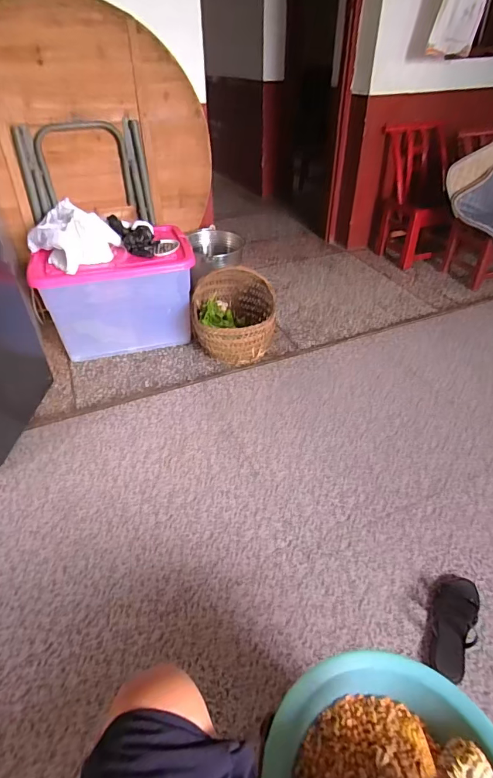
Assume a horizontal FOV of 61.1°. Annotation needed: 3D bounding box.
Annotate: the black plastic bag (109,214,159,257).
[{"bbox_3d":[-0.444,-0.608,1.659,0.171,0.118,0.144,-11,41,-13],"label":"black plastic bag"}]

